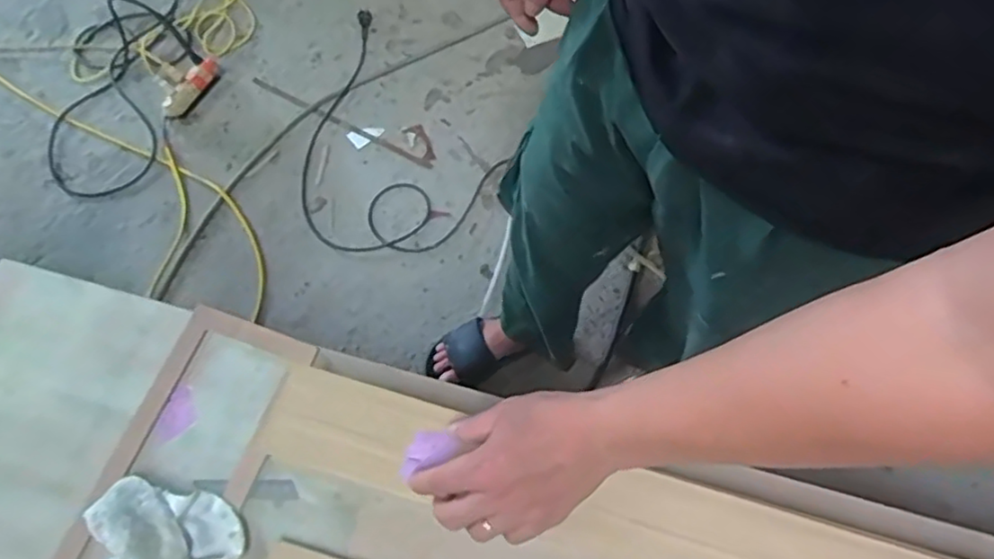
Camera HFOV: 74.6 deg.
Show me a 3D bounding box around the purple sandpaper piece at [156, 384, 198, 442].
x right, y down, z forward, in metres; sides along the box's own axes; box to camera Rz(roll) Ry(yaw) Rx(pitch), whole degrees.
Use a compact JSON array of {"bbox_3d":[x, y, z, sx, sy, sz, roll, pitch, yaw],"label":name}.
[{"bbox_3d":[-0.324,0.137,0.665,0.032,0.007,0.057,21,70,6],"label":"purple sandpaper piece"}]

